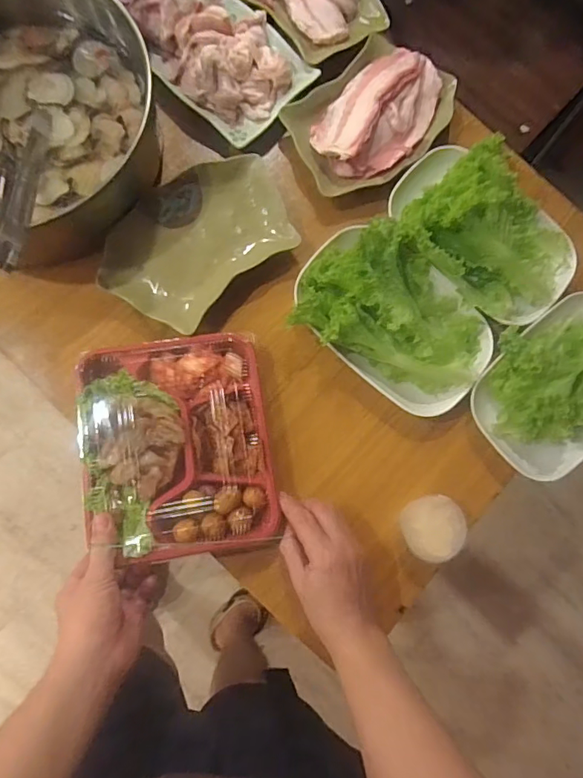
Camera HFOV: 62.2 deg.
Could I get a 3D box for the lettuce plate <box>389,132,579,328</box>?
[{"bbox_3d":[0.219,-0.176,0.529,0.217,0.066,0.148,36,80,2],"label":"lettuce plate"}]

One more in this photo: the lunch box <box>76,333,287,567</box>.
[{"bbox_3d":[-0.118,0.059,0.500,0.186,0.045,0.220,-8,89,-4],"label":"lunch box"}]

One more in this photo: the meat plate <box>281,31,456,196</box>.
[{"bbox_3d":[0.095,-0.321,0.560,0.200,0.040,0.142,-41,86,-9],"label":"meat plate"}]

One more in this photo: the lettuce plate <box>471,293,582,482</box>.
[{"bbox_3d":[0.305,-0.005,0.527,0.203,0.065,0.159,-33,85,-8],"label":"lettuce plate"}]

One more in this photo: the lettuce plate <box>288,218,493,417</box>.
[{"bbox_3d":[0.116,-0.078,0.523,0.219,0.045,0.145,35,80,2],"label":"lettuce plate"}]

